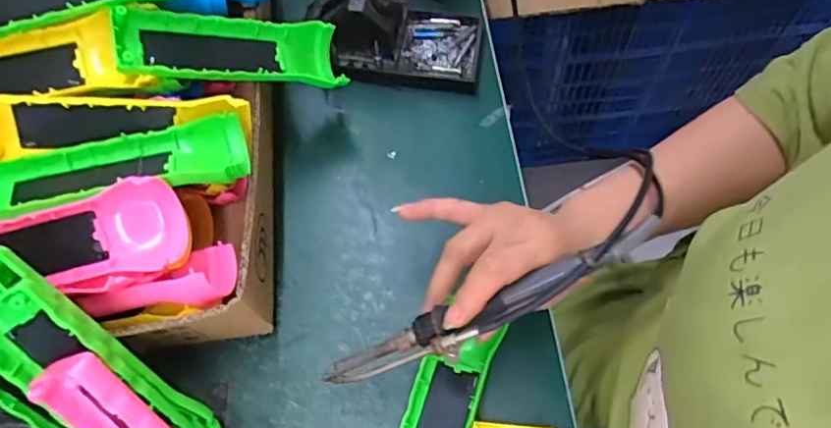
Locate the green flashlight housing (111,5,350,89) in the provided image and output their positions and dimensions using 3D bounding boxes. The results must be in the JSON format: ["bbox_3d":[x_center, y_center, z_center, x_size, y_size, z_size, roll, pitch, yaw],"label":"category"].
[{"bbox_3d":[-0.122,-0.112,0.381,0.152,0.024,0.050,-8,61,-37],"label":"green flashlight housing"}]

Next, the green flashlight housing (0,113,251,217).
[{"bbox_3d":[-0.182,-0.027,0.332,0.153,0.034,0.051,-13,66,-4],"label":"green flashlight housing"}]

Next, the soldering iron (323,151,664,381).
[{"bbox_3d":[0.032,0.058,0.305,0.184,0.016,0.026,-25,66,12],"label":"soldering iron"}]

